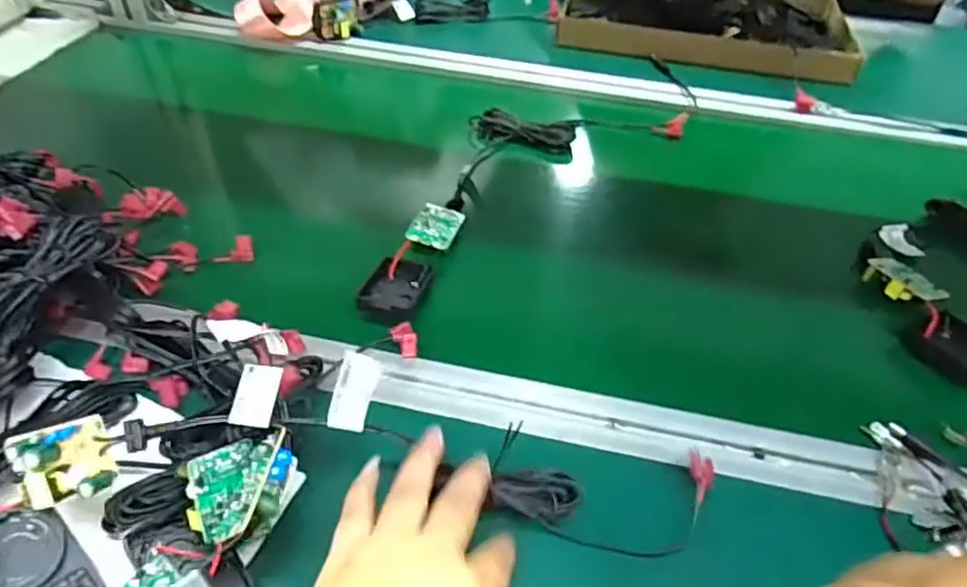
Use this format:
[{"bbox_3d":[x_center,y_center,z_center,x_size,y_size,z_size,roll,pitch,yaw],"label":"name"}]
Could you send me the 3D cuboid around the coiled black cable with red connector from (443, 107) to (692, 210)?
[{"bbox_3d":[0.067,-0.155,0.643,0.266,0.026,0.113,-20,46,-20],"label":"coiled black cable with red connector"}]

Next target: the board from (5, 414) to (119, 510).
[{"bbox_3d":[-0.196,0.079,0.302,0.039,0.035,0.019,-14,0,-12],"label":"board"}]

